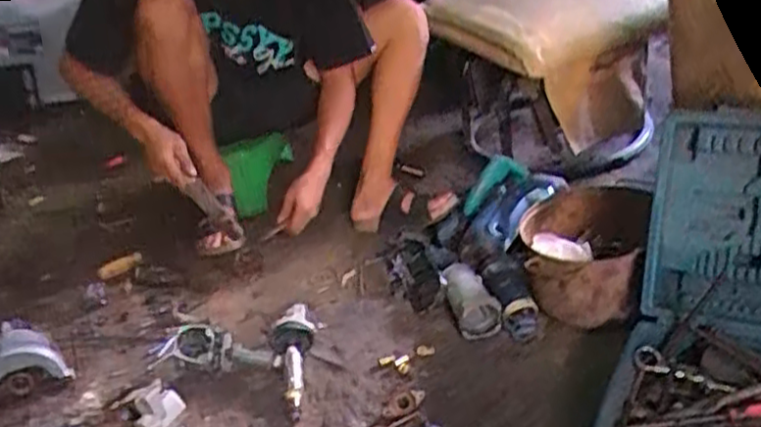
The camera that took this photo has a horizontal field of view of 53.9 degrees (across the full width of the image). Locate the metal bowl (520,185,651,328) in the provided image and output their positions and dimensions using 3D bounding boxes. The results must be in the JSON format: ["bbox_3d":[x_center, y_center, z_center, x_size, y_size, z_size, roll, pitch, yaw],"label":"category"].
[{"bbox_3d":[0.301,0.055,1.116,0.179,0.150,0.196,2,29,17],"label":"metal bowl"}]

